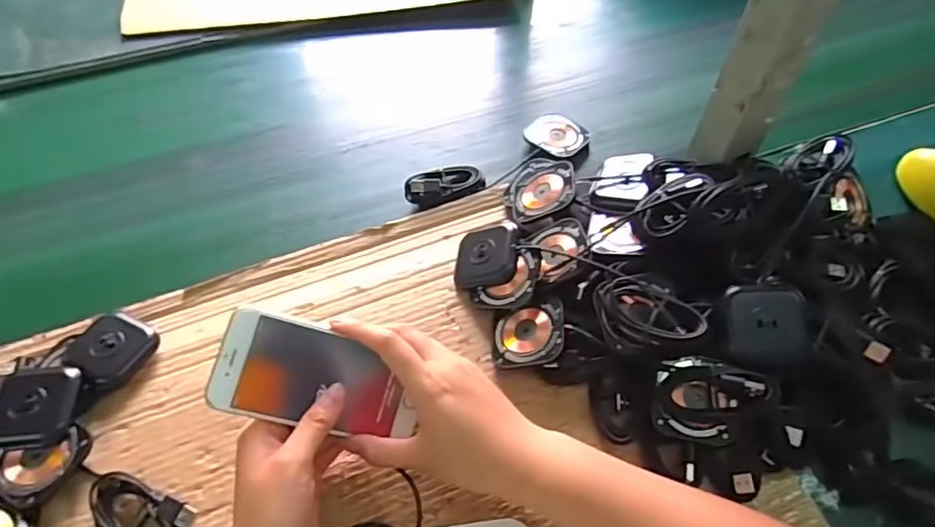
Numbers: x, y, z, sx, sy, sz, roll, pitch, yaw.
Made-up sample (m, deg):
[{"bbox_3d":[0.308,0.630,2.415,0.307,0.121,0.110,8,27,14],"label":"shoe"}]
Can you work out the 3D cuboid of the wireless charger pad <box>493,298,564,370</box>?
[{"bbox_3d":[0.048,0.053,0.472,0.057,0.014,0.057,-13,54,20],"label":"wireless charger pad"}]

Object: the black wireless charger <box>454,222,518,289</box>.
[{"bbox_3d":[0.015,-0.007,0.510,0.058,0.008,0.056,-12,59,27],"label":"black wireless charger"}]

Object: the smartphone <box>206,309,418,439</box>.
[{"bbox_3d":[-0.096,0.075,0.391,0.127,0.004,0.062,18,83,-19],"label":"smartphone"}]

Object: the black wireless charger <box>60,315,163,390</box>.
[{"bbox_3d":[-0.279,0.068,0.470,0.055,0.021,0.057,21,58,13],"label":"black wireless charger"}]

